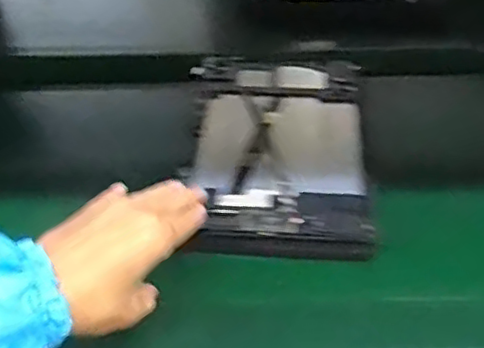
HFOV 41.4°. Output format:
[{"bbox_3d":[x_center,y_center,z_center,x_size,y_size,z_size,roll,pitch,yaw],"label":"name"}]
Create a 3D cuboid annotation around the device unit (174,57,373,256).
[{"bbox_3d":[0.030,-0.027,0.553,0.145,0.023,0.234,2,39,4],"label":"device unit"}]

